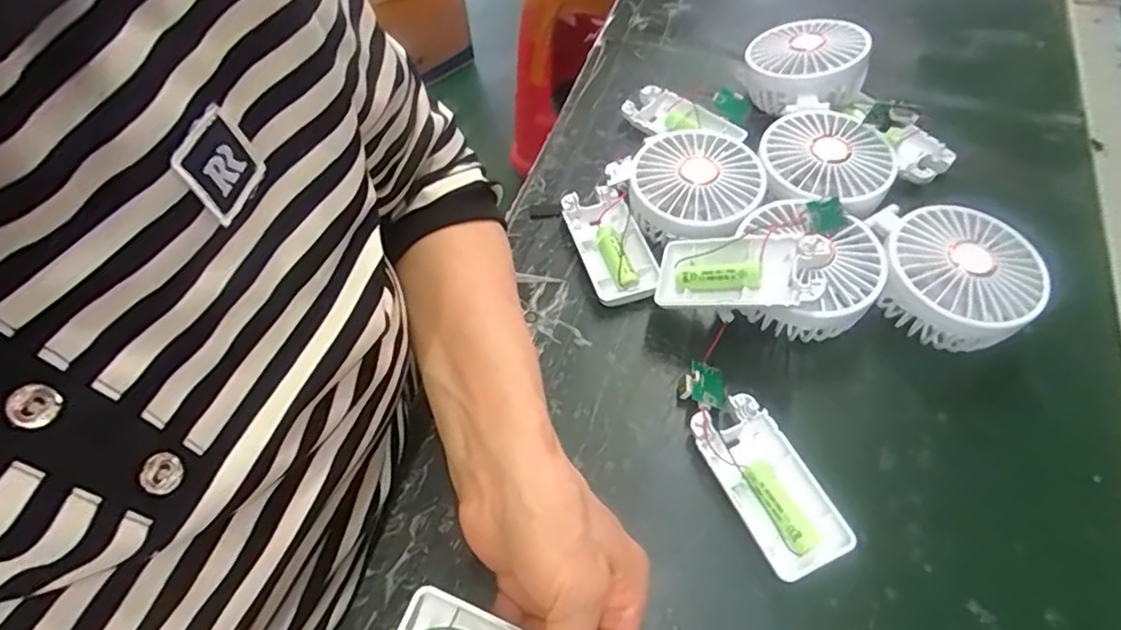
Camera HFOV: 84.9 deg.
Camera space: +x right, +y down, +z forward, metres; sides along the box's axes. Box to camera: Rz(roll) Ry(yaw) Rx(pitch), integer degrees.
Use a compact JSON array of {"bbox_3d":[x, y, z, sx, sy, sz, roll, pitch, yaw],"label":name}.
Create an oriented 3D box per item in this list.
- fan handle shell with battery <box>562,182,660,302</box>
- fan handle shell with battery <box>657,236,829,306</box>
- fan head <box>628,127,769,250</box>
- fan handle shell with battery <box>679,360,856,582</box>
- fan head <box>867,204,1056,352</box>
[{"bbox_3d":[0.033,-0.046,0.412,0.045,0.015,0.093,-16,58,-8],"label":"fan handle shell with battery"},{"bbox_3d":[0.101,-0.023,0.350,0.094,0.018,0.041,-1,54,29],"label":"fan handle shell with battery"},{"bbox_3d":[0.089,-0.084,0.411,0.085,0.035,0.084,-1,57,1],"label":"fan head"},{"bbox_3d":[0.103,0.080,0.332,0.044,0.016,0.116,-23,59,-12],"label":"fan handle shell with battery"},{"bbox_3d":[0.230,-0.021,0.369,0.094,0.046,0.087,18,60,13],"label":"fan head"}]

